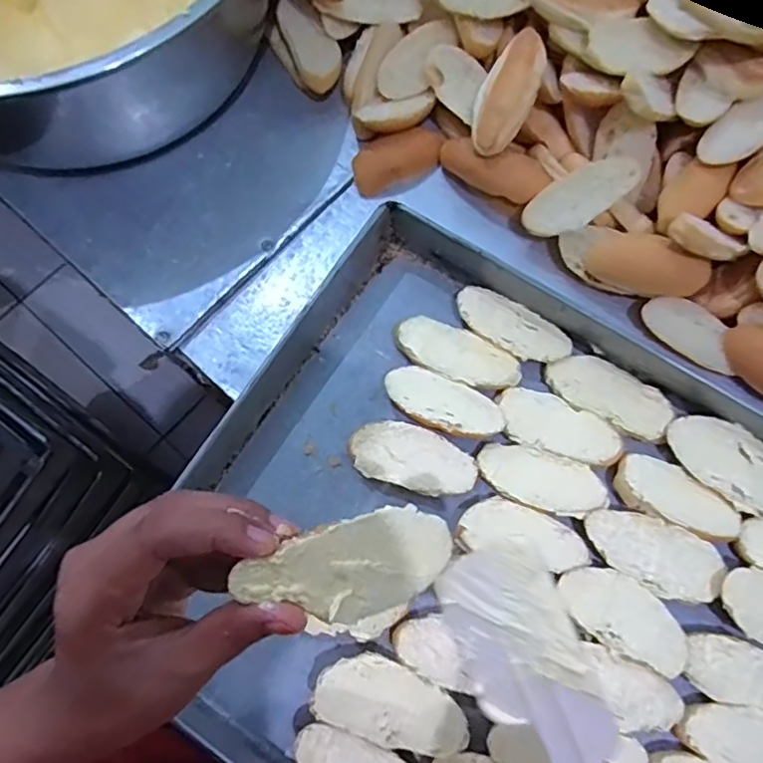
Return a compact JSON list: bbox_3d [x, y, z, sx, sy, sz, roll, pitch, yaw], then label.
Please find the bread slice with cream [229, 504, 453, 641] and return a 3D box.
[{"bbox_3d":[-0.014,0.077,0.243,0.087,0.013,0.048,2,87,-21],"label":"bread slice with cream"}]

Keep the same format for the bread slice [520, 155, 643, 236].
[{"bbox_3d":[0.151,-0.140,0.455,0.086,0.012,0.037,-27,71,17],"label":"bread slice"}]

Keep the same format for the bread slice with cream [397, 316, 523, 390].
[{"bbox_3d":[0.057,-0.019,0.449,0.094,0.013,0.038,23,72,8],"label":"bread slice with cream"}]

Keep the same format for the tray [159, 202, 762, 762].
[{"bbox_3d":[0.166,0.165,0.371,0.605,0.039,0.384,32,73,10],"label":"tray"}]

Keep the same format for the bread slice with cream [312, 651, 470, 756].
[{"bbox_3d":[0.007,0.199,0.367,0.093,0.010,0.043,20,72,7],"label":"bread slice with cream"}]

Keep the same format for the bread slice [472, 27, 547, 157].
[{"bbox_3d":[0.097,-0.223,0.463,0.043,0.008,0.096,19,93,19],"label":"bread slice"}]

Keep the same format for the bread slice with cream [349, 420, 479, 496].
[{"bbox_3d":[0.023,0.055,0.425,0.088,0.015,0.043,15,71,5],"label":"bread slice with cream"}]

